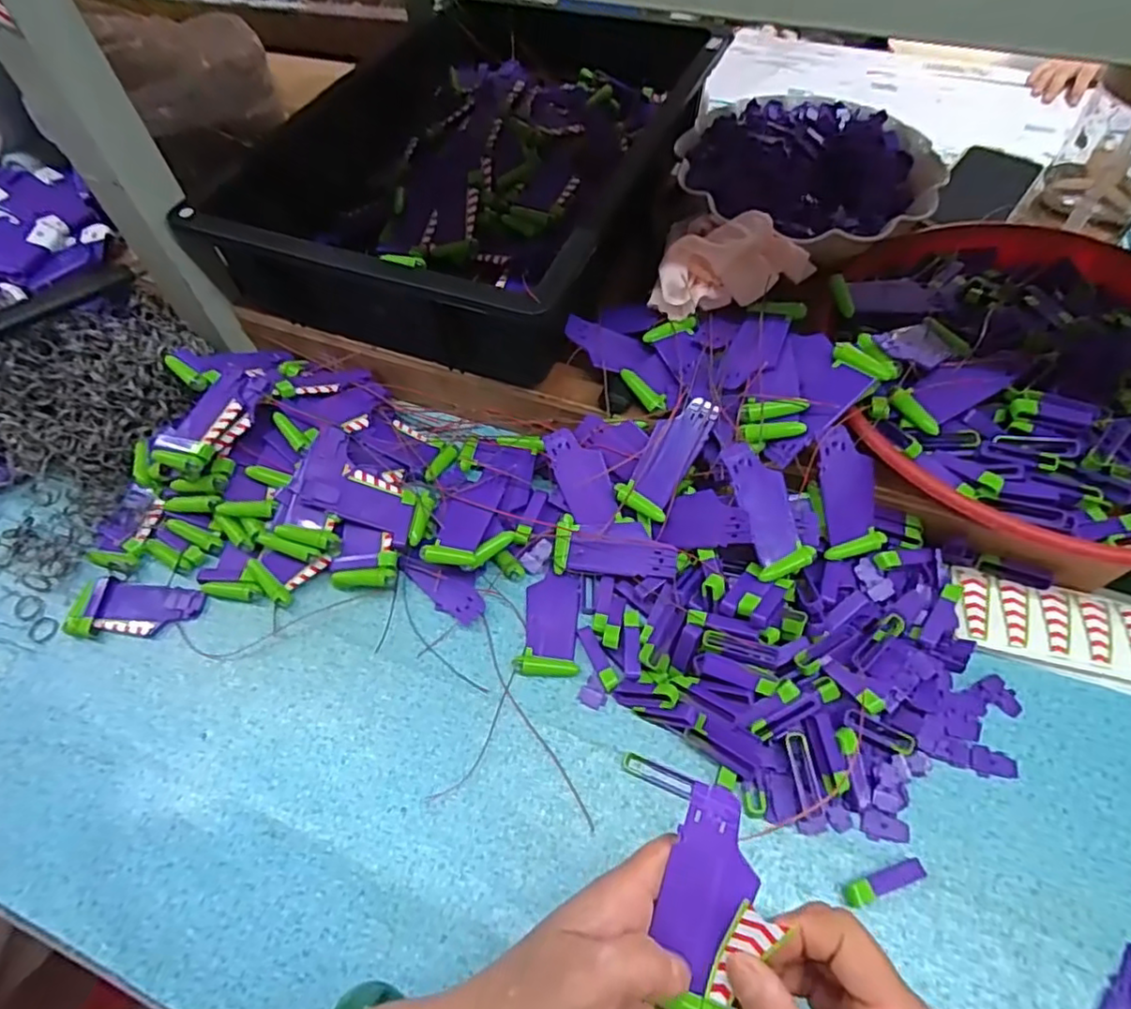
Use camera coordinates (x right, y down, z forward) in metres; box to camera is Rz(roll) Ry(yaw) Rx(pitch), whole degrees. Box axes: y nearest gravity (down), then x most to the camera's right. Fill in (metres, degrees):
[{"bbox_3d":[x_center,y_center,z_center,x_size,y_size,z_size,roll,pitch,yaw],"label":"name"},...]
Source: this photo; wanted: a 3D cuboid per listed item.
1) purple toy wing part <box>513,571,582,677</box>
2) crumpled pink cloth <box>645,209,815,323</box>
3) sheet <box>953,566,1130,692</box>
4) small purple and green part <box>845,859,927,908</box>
[{"bbox_3d":[-0.011,0.083,0.436,0.041,0.009,0.073,1,57,3],"label":"purple toy wing part"},{"bbox_3d":[0.125,-0.177,0.455,0.124,0.058,0.052,-33,62,-18],"label":"crumpled pink cloth"},{"bbox_3d":[0.358,0.090,0.405,0.194,0.012,0.060,12,62,11],"label":"sheet"},{"bbox_3d":[0.178,0.210,0.345,0.048,0.013,0.012,-16,58,-8],"label":"small purple and green part"}]

